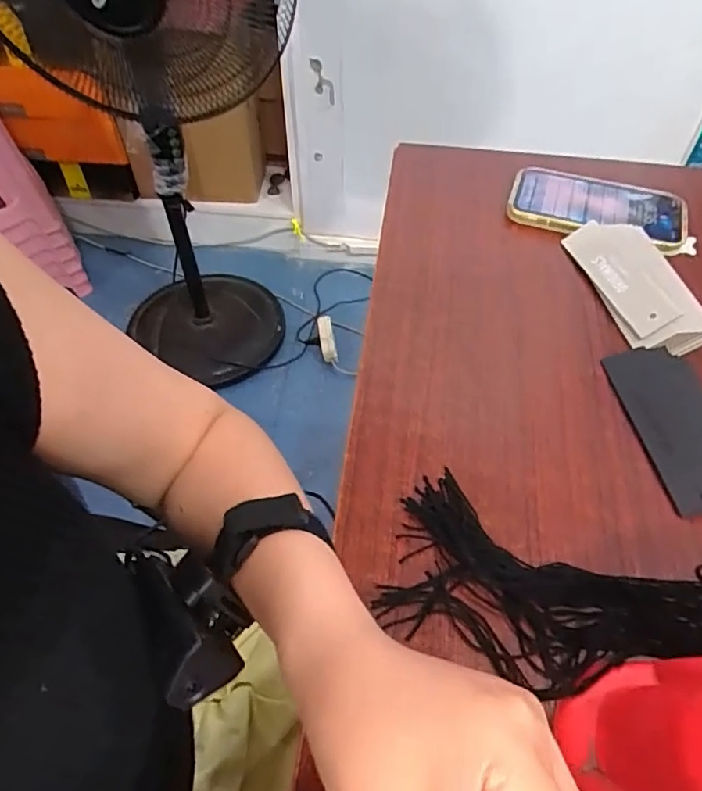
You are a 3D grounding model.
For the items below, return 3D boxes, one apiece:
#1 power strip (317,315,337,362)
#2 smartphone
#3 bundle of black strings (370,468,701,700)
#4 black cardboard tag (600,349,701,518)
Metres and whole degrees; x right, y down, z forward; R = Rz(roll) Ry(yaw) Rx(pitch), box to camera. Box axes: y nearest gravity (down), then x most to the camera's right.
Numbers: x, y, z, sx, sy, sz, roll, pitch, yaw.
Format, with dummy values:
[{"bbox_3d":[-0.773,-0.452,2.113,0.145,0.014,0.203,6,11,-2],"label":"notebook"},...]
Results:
[{"bbox_3d":[-0.062,-0.149,1.430,0.039,0.026,0.137,-8,65,-4],"label":"power strip"},{"bbox_3d":[0.232,-0.178,0.512,0.161,0.018,0.083,15,59,11],"label":"smartphone"},{"bbox_3d":[0.152,0.114,0.296,0.262,0.011,0.104,13,54,12],"label":"bundle of black strings"},{"bbox_3d":[0.219,0.021,0.367,0.057,0.008,0.131,-10,54,0],"label":"black cardboard tag"}]

